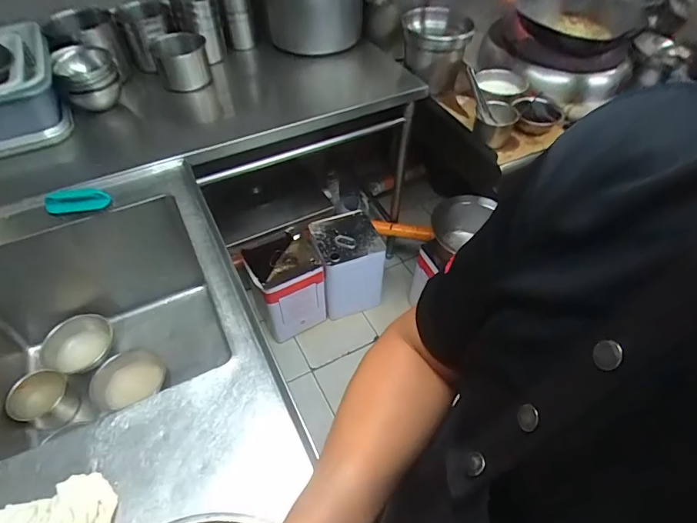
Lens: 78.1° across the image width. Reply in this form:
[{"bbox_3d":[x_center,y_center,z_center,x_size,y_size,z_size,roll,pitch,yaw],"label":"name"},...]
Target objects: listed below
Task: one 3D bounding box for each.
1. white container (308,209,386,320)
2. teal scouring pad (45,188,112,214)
[{"bbox_3d":[-0.007,0.013,1.719,0.239,0.347,0.249,-15,50,-13],"label":"white container"},{"bbox_3d":[-0.631,-0.143,1.001,0.150,0.015,0.055,-8,81,-3],"label":"teal scouring pad"}]

